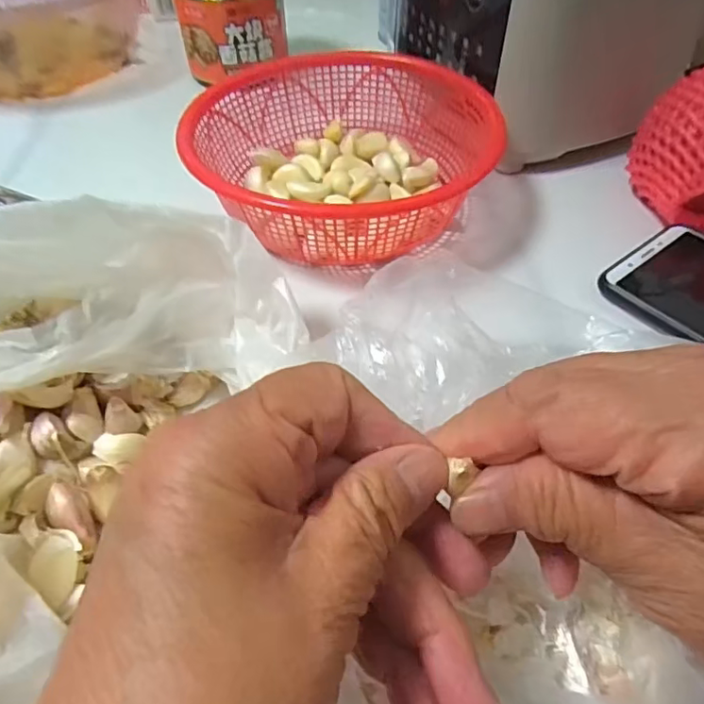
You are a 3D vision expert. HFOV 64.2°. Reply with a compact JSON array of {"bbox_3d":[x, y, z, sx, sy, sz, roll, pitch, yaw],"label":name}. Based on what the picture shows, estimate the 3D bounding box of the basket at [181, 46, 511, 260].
[{"bbox_3d":[-0.007,-0.123,0.340,0.167,0.061,0.140,-6,49,-3],"label":"basket"}]

